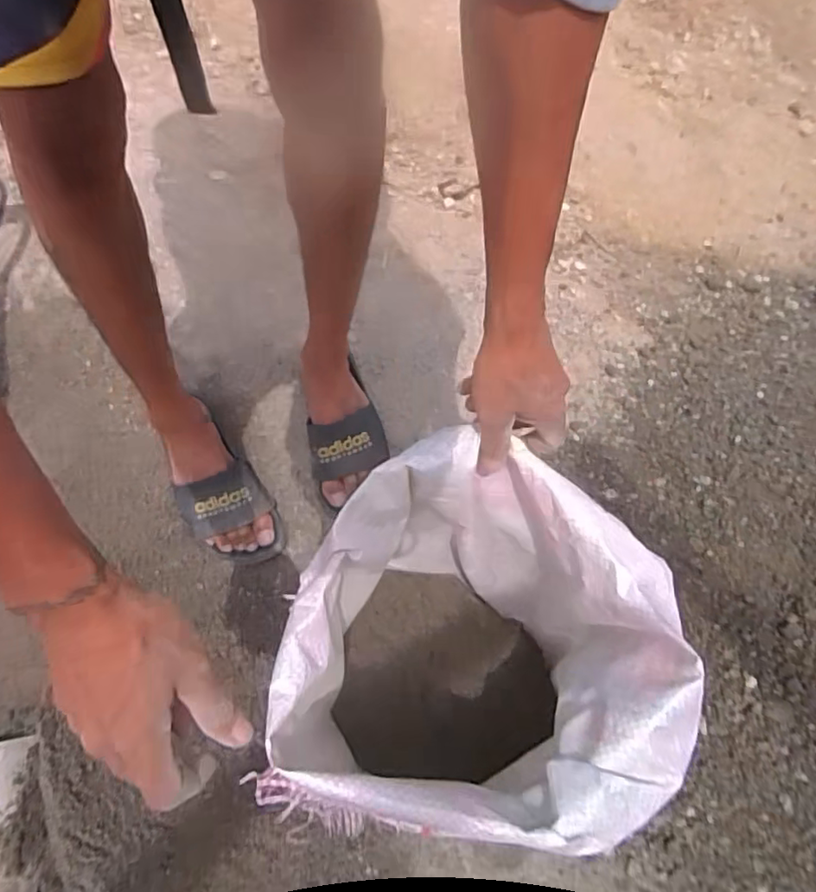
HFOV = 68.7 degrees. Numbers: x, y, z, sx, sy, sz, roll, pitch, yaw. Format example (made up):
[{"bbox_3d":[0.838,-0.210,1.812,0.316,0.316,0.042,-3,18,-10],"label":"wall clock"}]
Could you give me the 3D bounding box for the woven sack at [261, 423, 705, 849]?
[{"bbox_3d":[0.056,0.191,0.549,0.281,0.325,0.261,14,61,4],"label":"woven sack"}]

